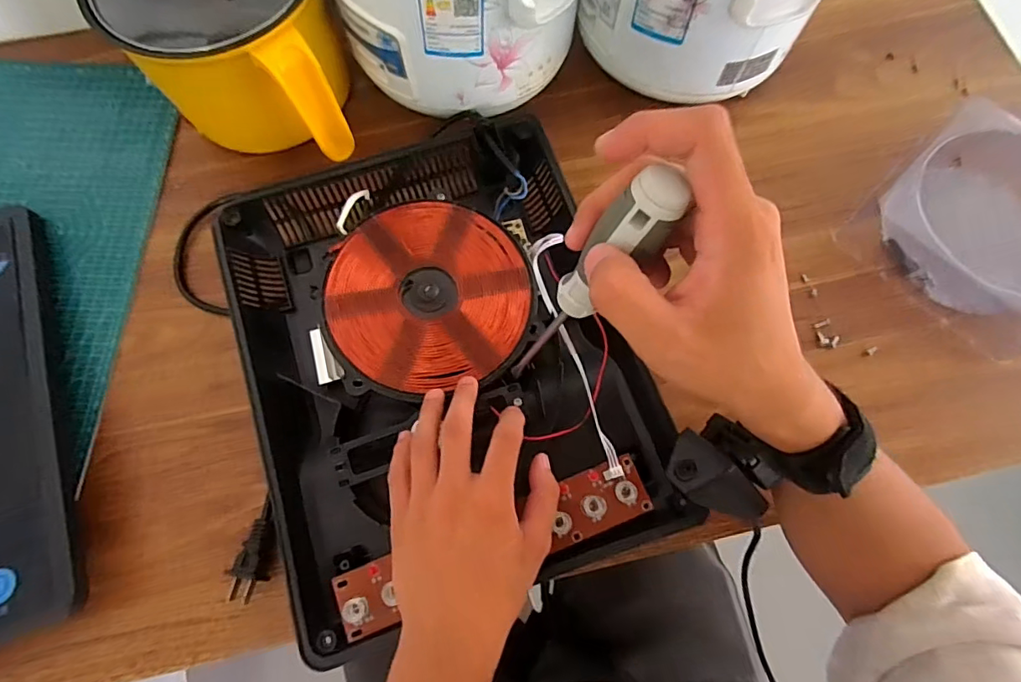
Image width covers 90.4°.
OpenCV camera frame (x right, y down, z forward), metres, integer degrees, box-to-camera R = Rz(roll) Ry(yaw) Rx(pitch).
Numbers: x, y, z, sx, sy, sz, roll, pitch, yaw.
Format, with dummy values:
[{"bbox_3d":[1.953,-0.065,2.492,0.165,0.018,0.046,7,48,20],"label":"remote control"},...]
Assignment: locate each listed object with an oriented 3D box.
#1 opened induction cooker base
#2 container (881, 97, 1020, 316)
[{"bbox_3d":[-0.058,-0.002,0.391,0.274,0.055,0.370,-18,74,-6],"label":"opened induction cooker base"},{"bbox_3d":[0.416,-0.099,0.431,0.166,0.059,0.159,0,73,-1],"label":"container"}]

